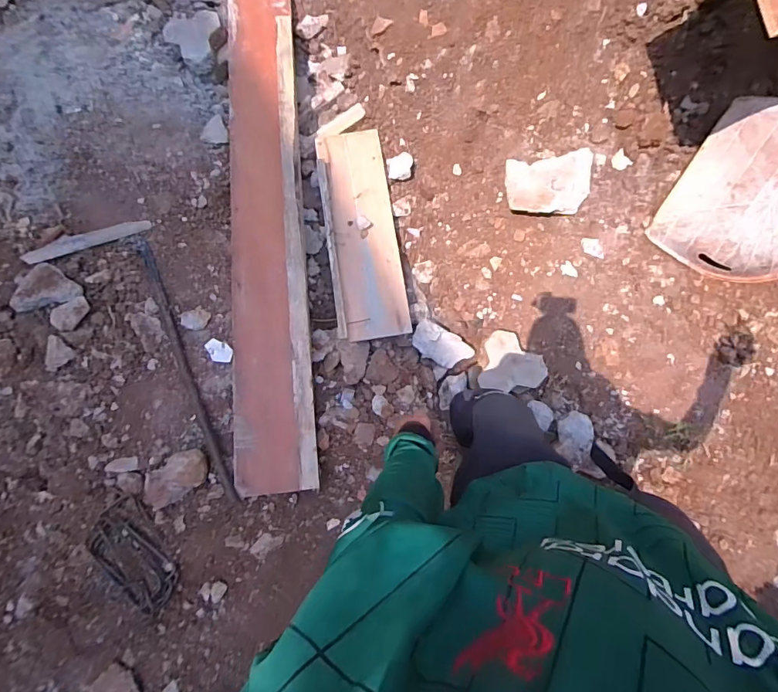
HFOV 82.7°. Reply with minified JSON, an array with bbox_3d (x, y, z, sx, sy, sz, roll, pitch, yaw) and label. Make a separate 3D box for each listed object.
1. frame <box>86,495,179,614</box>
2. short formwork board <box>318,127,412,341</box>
[{"bbox_3d":[-0.665,0.549,1.156,0.158,0.040,0.288,-44,83,3],"label":"frame"},{"bbox_3d":[-0.092,-0.383,1.444,0.223,0.036,0.739,-7,76,-5],"label":"short formwork board"}]

